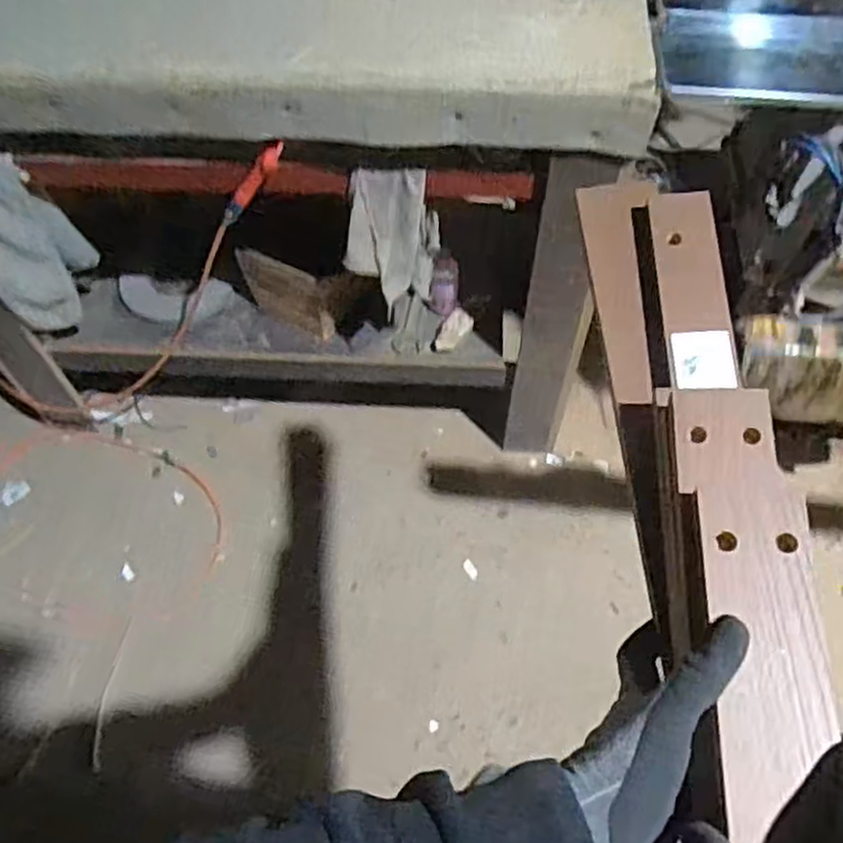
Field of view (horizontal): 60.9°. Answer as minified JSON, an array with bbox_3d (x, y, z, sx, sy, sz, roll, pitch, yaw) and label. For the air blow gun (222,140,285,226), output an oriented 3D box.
[{"bbox_3d":[-0.252,-0.361,1.084,0.028,0.189,0.041,25,55,-28],"label":"air blow gun"}]

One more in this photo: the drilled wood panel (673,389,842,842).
[{"bbox_3d":[0.186,0.089,0.400,0.064,0.019,0.247,4,62,2],"label":"drilled wood panel"}]

